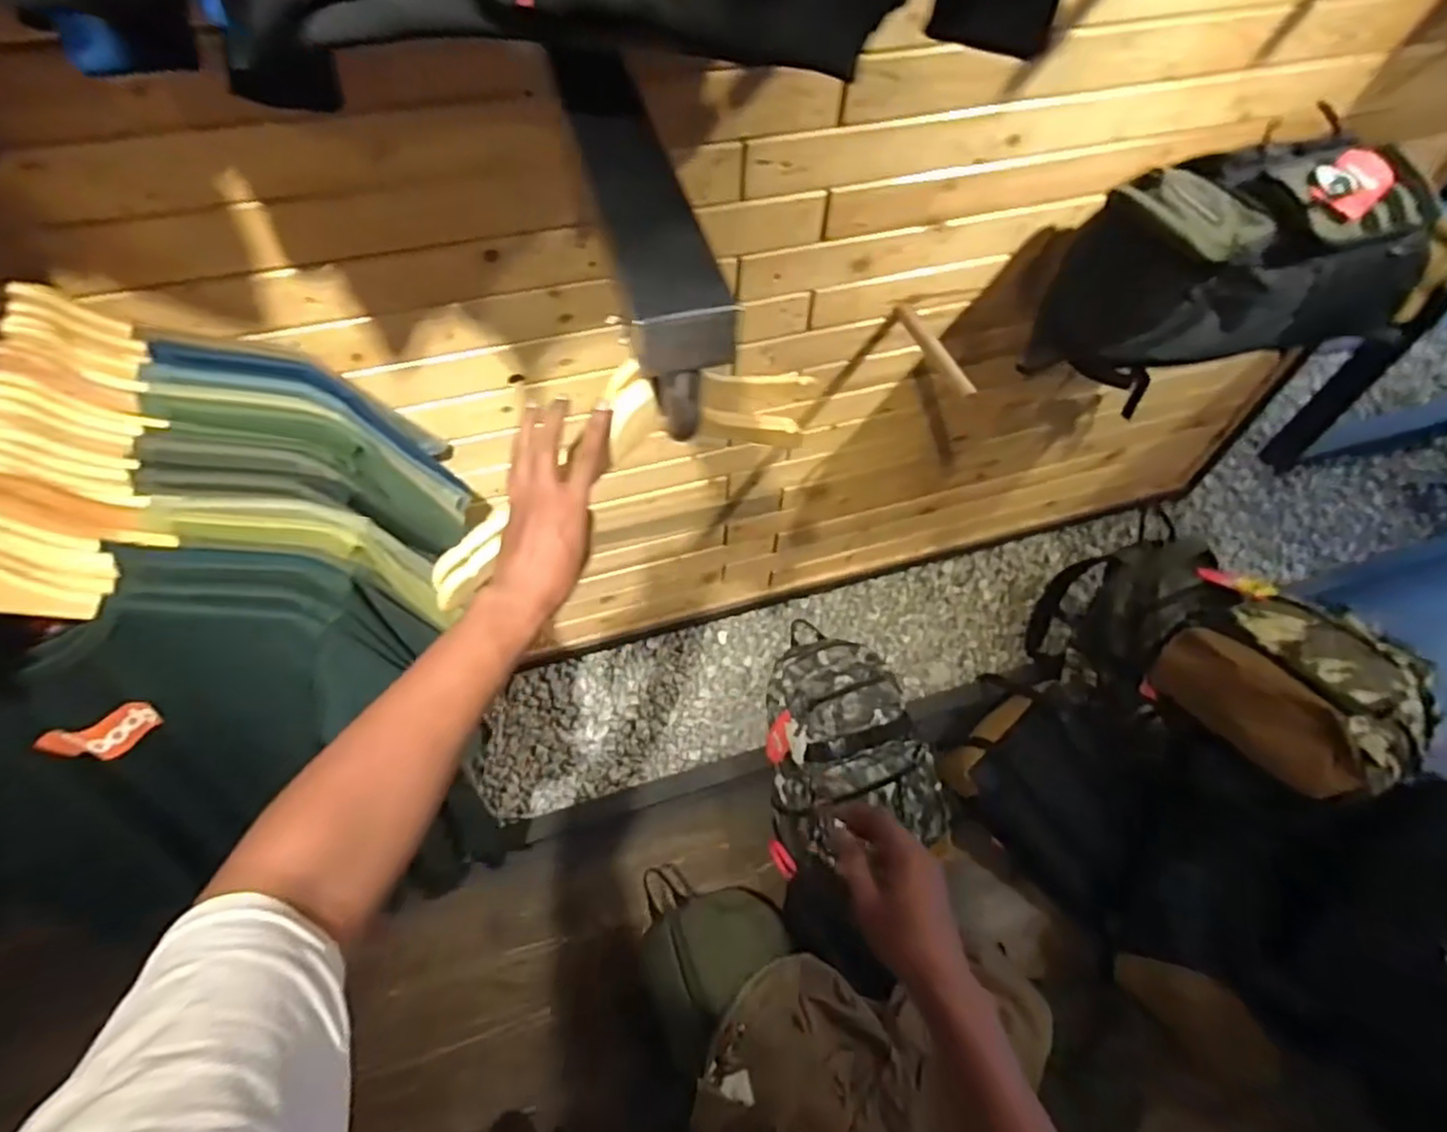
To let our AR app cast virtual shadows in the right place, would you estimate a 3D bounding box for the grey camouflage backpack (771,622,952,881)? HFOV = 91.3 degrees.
[{"bbox_3d":[0.231,0.353,1.400,0.321,0.219,0.417,-11,57,-9],"label":"grey camouflage backpack"}]

